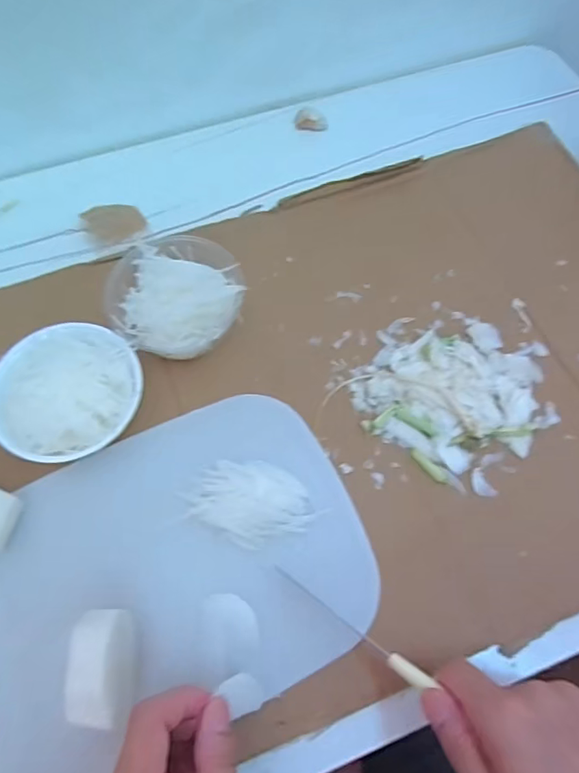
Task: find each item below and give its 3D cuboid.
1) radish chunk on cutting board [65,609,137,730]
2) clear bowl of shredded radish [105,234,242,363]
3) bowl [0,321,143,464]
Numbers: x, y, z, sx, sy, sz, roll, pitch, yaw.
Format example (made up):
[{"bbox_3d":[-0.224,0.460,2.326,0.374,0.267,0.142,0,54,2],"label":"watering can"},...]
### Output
[{"bbox_3d":[-0.117,0.177,0.322,0.029,0.053,0.063,-6,66,-3],"label":"radish chunk on cutting board"},{"bbox_3d":[-0.096,-0.076,0.432,0.108,0.068,0.101,0,66,0],"label":"clear bowl of shredded radish"},{"bbox_3d":[-0.172,0.002,0.397,0.109,0.047,0.109,0,66,0],"label":"bowl"}]

